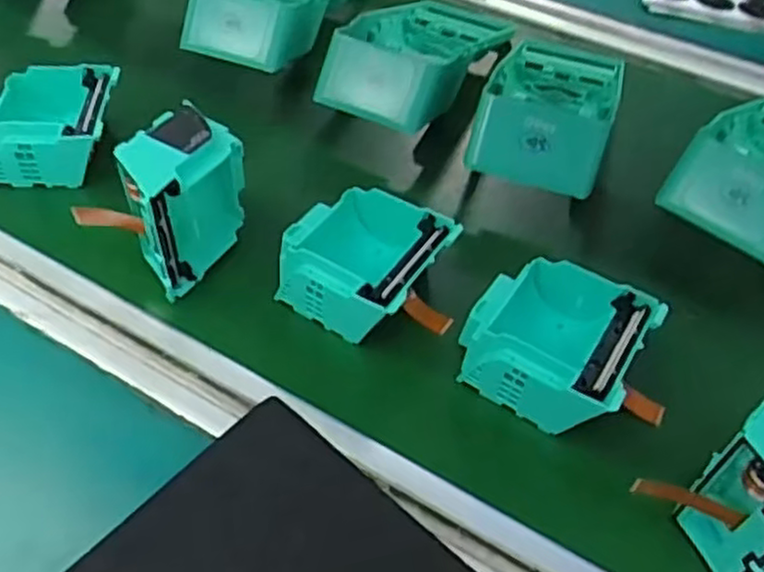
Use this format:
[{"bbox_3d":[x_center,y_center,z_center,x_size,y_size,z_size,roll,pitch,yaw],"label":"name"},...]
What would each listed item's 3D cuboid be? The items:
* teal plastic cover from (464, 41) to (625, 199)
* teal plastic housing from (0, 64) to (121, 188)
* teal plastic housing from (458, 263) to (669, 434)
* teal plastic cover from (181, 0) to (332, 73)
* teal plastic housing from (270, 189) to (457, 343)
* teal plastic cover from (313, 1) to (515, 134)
[{"bbox_3d":[0.118,-0.132,0.493,0.084,0.045,0.184,17,46,11],"label":"teal plastic cover"},{"bbox_3d":[-0.208,-0.100,0.453,0.079,0.039,0.076,1,46,-5],"label":"teal plastic housing"},{"bbox_3d":[0.085,0.026,0.357,0.080,0.036,0.076,29,50,21],"label":"teal plastic housing"},{"bbox_3d":[-0.081,-0.221,0.561,0.090,0.047,0.172,18,47,11],"label":"teal plastic cover"},{"bbox_3d":[-0.006,-0.012,0.381,0.087,0.040,0.071,26,49,18],"label":"teal plastic housing"},{"bbox_3d":[0.025,-0.178,0.525,0.098,0.045,0.182,23,48,16],"label":"teal plastic cover"}]

